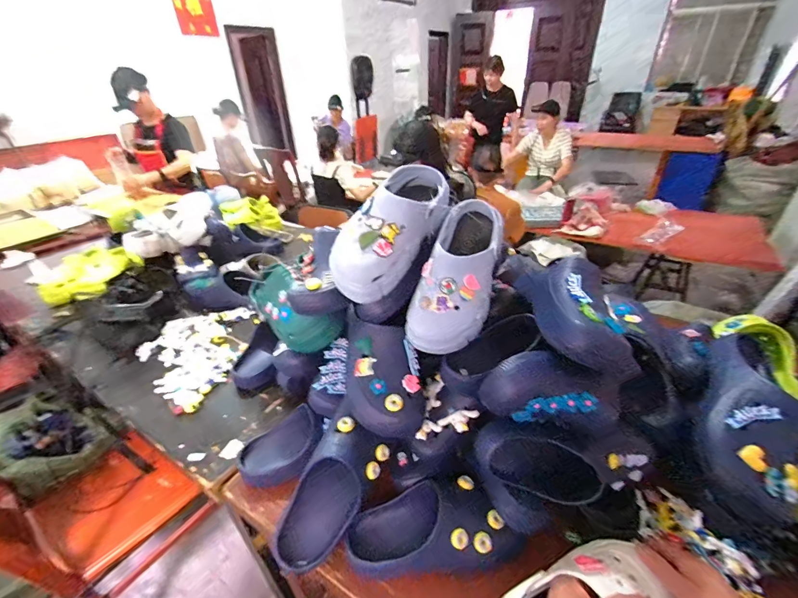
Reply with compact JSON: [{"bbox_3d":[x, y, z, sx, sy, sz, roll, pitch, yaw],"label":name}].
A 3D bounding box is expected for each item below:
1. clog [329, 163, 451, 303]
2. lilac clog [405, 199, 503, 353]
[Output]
[{"bbox_3d":[-0.015,-0.113,0.557,0.107,0.105,0.248,24,71,32],"label":"clog"},{"bbox_3d":[0.098,-0.037,0.559,0.101,0.099,0.255,16,79,24],"label":"lilac clog"}]

